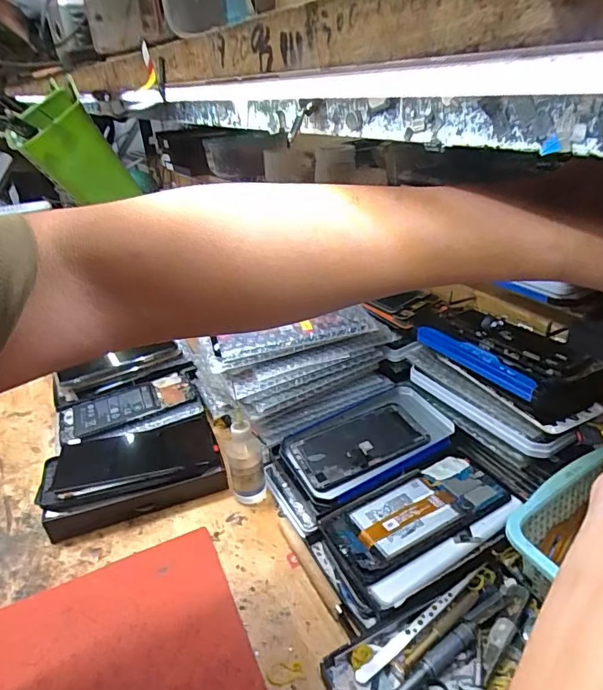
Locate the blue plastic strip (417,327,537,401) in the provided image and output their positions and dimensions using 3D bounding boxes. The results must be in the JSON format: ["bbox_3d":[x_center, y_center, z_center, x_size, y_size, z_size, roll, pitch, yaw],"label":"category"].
[{"bbox_3d":[0.172,0.016,0.468,0.017,0.024,0.134,-23,36,-29],"label":"blue plastic strip"}]

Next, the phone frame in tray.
[{"bbox_3d":[0.073,0.099,0.500,0.176,0.015,0.094,-19,34,-24],"label":"phone frame in tray"}]

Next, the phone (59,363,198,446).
[{"bbox_3d":[-0.211,0.075,0.593,0.176,0.013,0.089,-20,34,-23],"label":"phone"}]

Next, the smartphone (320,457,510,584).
[{"bbox_3d":[0.104,0.150,0.425,0.157,0.007,0.078,-21,31,-21],"label":"smartphone"}]

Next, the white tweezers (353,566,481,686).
[{"bbox_3d":[0.093,0.211,0.357,0.128,0.013,0.008,-20,34,-26],"label":"white tweezers"}]

